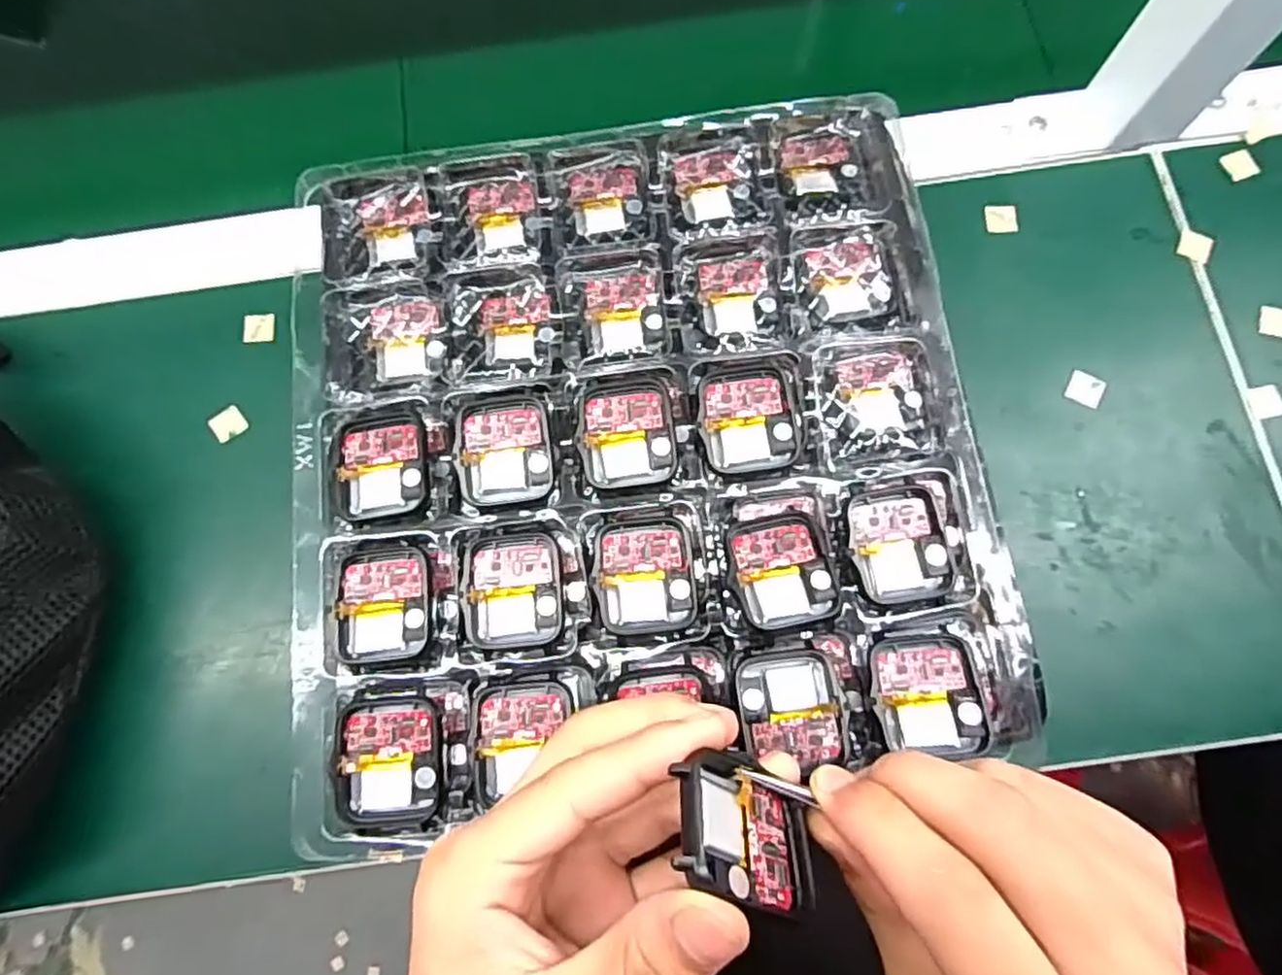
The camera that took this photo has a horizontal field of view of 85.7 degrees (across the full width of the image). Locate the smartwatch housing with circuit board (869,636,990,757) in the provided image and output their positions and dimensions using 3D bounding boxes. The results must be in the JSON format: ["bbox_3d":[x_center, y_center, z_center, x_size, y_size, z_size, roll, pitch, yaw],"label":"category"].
[{"bbox_3d":[0.102,0.073,0.245,0.034,0.010,0.040,-3,76,1],"label":"smartwatch housing with circuit board"}]

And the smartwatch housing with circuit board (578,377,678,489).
[{"bbox_3d":[-0.005,-0.023,0.275,0.036,0.008,0.044,-7,76,0],"label":"smartwatch housing with circuit board"}]

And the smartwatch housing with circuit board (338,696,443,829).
[{"bbox_3d":[-0.090,0.100,0.251,0.036,0.012,0.045,-4,76,1],"label":"smartwatch housing with circuit board"}]

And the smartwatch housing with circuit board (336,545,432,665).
[{"bbox_3d":[-0.098,0.044,0.264,0.036,0.006,0.043,-5,76,1],"label":"smartwatch housing with circuit board"}]

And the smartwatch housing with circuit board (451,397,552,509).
[{"bbox_3d":[-0.054,-0.016,0.277,0.037,0.006,0.044,-5,76,1],"label":"smartwatch housing with circuit board"}]

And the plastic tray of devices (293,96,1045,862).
[{"bbox_3d":[-0.004,-0.025,0.281,0.266,0.022,0.273,-8,76,-1],"label":"plastic tray of devices"}]

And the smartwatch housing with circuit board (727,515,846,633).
[{"bbox_3d":[0.053,0.031,0.257,0.036,0.005,0.043,-16,76,-2],"label":"smartwatch housing with circuit board"}]

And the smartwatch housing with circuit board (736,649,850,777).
[{"bbox_3d":[0.054,0.080,0.250,0.034,0.009,0.041,-11,76,-1],"label":"smartwatch housing with circuit board"}]

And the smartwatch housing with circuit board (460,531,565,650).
[{"bbox_3d":[-0.049,0.039,0.264,0.037,0.007,0.043,-4,76,1],"label":"smartwatch housing with circuit board"}]

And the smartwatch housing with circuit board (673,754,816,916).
[{"bbox_3d":[0.028,0.090,0.183,0.046,0.005,0.036,33,36,-28],"label":"smartwatch housing with circuit board"}]

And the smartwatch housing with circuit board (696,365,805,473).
[{"bbox_3d":[0.044,-0.027,0.275,0.040,0.009,0.040,-7,76,0],"label":"smartwatch housing with circuit board"}]

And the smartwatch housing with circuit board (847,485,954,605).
[{"bbox_3d":[0.097,0.021,0.261,0.036,0.005,0.042,-10,76,-1],"label":"smartwatch housing with circuit board"}]

